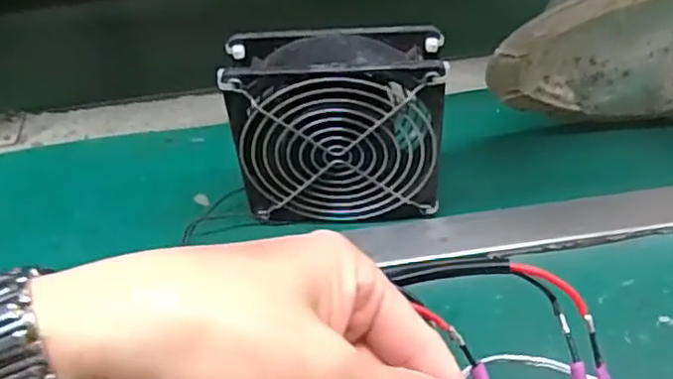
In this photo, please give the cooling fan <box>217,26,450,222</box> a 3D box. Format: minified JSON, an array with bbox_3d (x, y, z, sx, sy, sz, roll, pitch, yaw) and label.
[{"bbox_3d":[0.002,-0.033,0.386,0.116,0.120,0.047,-2,46,3],"label":"cooling fan"}]

